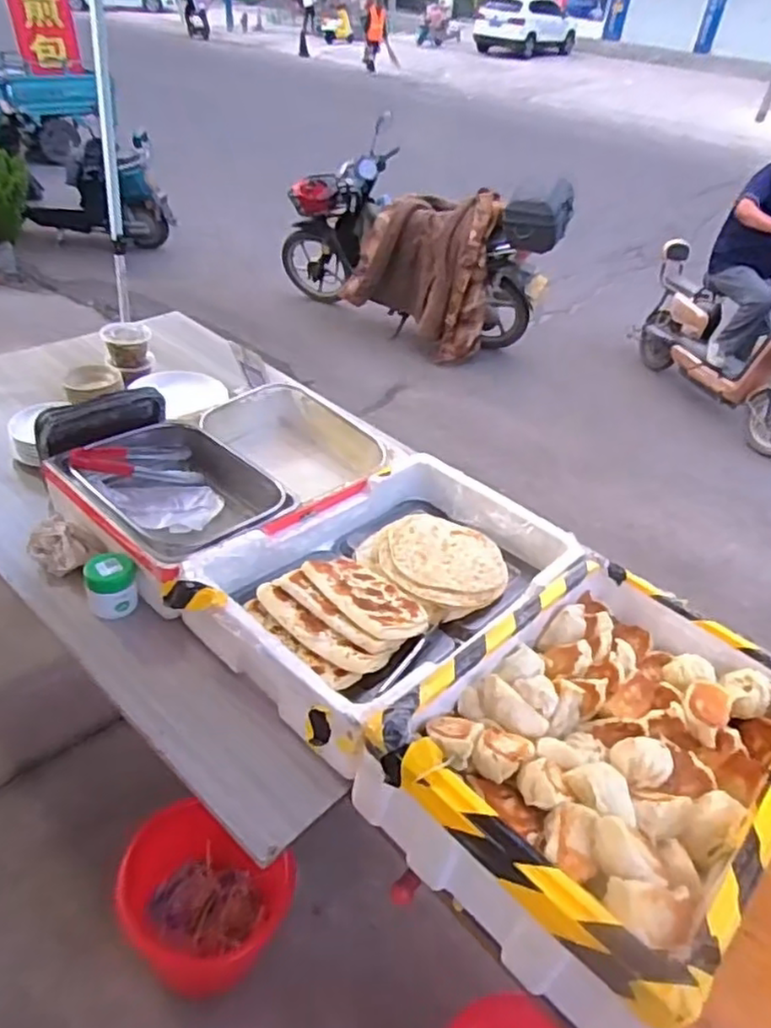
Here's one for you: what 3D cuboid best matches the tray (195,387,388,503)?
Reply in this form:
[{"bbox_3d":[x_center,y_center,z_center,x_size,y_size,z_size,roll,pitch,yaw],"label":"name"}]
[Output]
[{"bbox_3d":[-0.192,-0.128,1.432,0.291,0.112,0.406,-25,49,-34],"label":"tray"}]

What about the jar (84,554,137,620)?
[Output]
[{"bbox_3d":[-0.438,0.114,1.071,0.075,0.067,0.075,5,39,-4],"label":"jar"}]

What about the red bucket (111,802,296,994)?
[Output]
[{"bbox_3d":[-0.336,0.724,1.240,0.276,0.242,0.251,5,39,-4],"label":"red bucket"}]

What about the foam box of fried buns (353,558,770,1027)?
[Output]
[{"bbox_3d":[0.310,0.295,0.905,0.411,0.160,0.588,34,46,30],"label":"foam box of fried buns"}]

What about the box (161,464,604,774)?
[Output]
[{"bbox_3d":[0.023,0.099,1.111,0.437,0.116,0.595,32,45,28],"label":"box"}]

